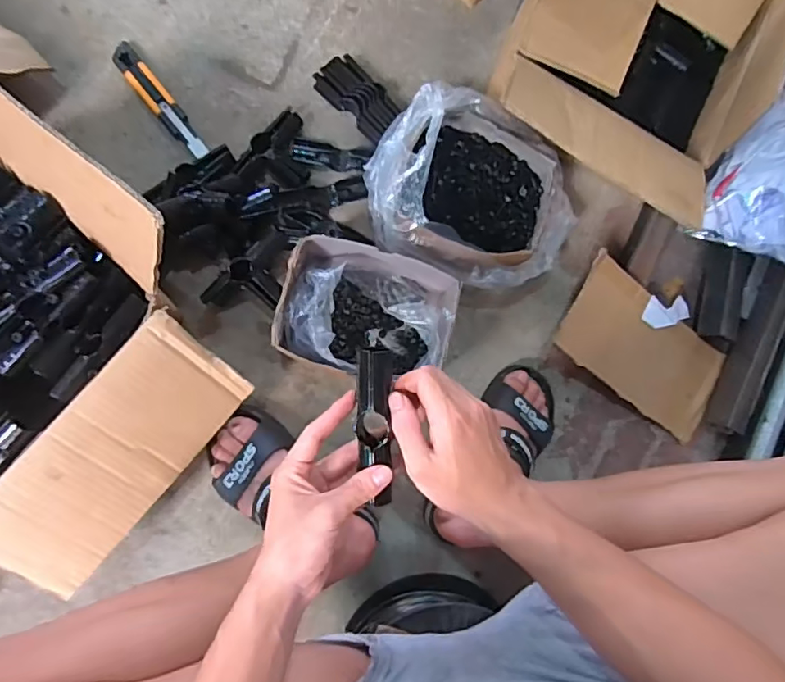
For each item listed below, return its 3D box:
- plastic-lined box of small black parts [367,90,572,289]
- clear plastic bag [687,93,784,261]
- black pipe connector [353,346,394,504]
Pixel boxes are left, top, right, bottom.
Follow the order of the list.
[{"bbox_3d":[0.101,-0.184,0.713,0.268,0.125,0.213,29,82,-5],"label":"plastic-lined box of small black parts"},{"bbox_3d":[0.518,-0.230,0.733,0.131,0.096,0.211,21,83,-6],"label":"clear plastic bag"},{"bbox_3d":[-0.015,0.070,0.462,0.031,0.029,0.129,-3,96,-9],"label":"black pipe connector"}]

